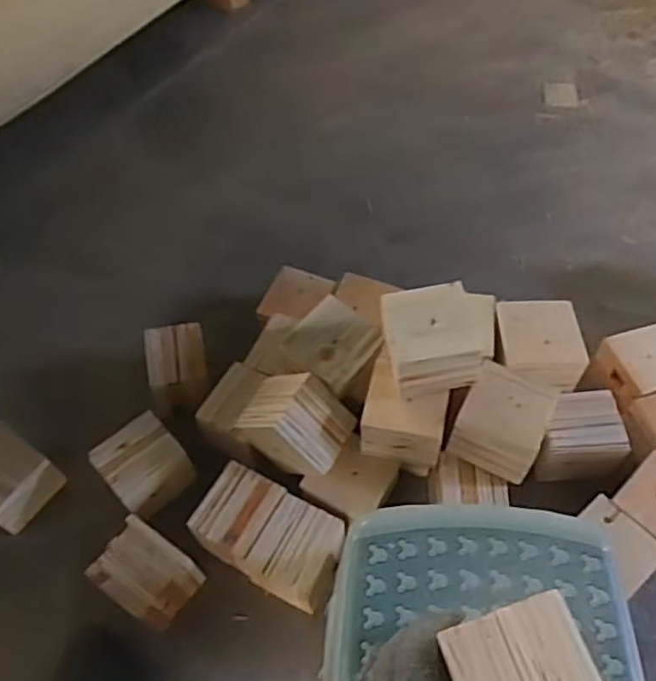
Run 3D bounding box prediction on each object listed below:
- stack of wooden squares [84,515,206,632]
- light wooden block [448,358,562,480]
[{"bbox_3d":[-0.216,0.276,0.790,0.104,0.080,0.084,29,63,20],"label":"stack of wooden squares"},{"bbox_3d":[0.210,0.097,0.794,0.097,0.066,0.106,25,62,18],"label":"light wooden block"}]

